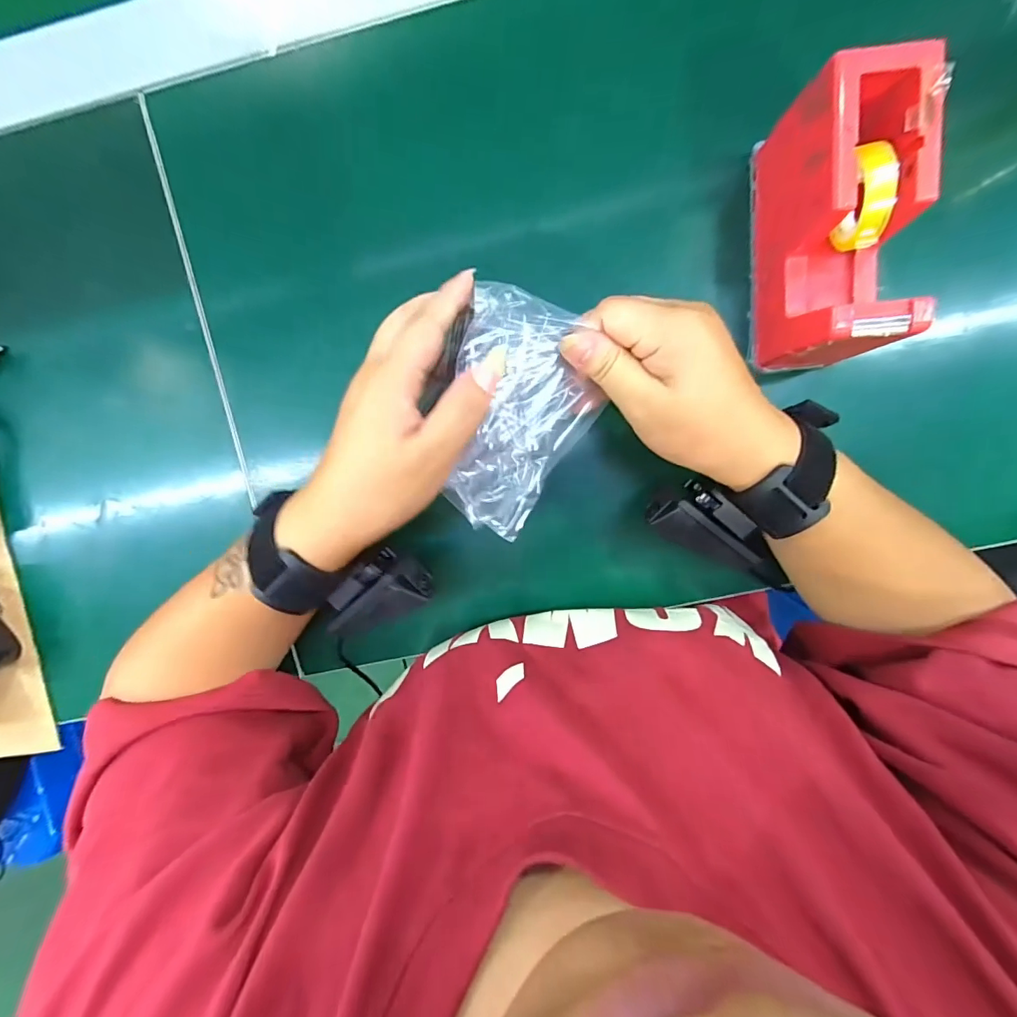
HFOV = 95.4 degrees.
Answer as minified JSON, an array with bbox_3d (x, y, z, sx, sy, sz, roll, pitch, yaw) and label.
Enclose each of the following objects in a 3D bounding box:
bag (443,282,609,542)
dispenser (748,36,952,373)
[{"bbox_3d":[0.008,-0.045,0.234,0.068,0.019,0.119,9,102,2],"label":"bag"},{"bbox_3d":[0.173,-0.145,0.247,0.052,0.079,0.133,-4,94,3],"label":"dispenser"}]

